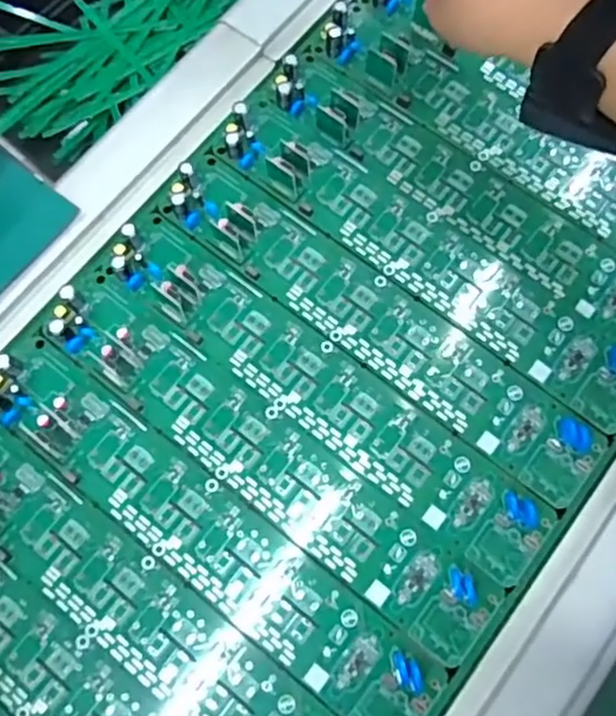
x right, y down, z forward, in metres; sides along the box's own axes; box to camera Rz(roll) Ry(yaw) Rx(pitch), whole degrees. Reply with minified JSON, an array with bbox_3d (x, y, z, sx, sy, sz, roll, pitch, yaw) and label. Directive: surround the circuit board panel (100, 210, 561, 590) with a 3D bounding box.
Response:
[{"bbox_3d":[0.006,0.015,0.373,0.269,0.014,0.048,37,77,8],"label":"circuit board panel"}]

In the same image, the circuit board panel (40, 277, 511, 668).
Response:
[{"bbox_3d":[-0.024,0.053,0.359,0.265,0.010,0.047,37,77,8],"label":"circuit board panel"}]

